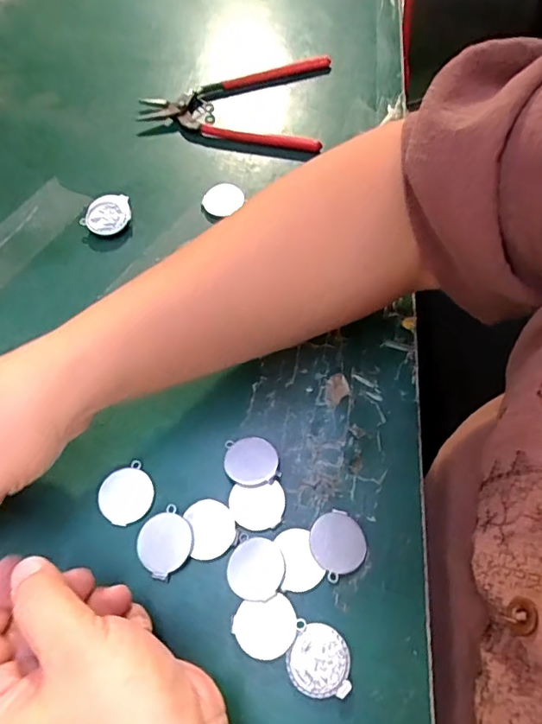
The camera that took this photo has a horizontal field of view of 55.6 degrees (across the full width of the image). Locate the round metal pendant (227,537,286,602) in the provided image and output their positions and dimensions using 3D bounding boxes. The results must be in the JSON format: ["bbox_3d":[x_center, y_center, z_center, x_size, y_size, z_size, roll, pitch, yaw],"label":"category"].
[{"bbox_3d":[-0.007,0.103,0.256,0.027,0.004,0.028,-1,62,1],"label":"round metal pendant"}]

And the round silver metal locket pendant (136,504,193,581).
[{"bbox_3d":[-0.054,0.093,0.265,0.029,0.004,0.028,-1,62,1],"label":"round silver metal locket pendant"}]

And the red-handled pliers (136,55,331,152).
[{"bbox_3d":[-0.027,-0.226,0.433,0.150,0.011,0.106,10,63,7],"label":"red-handled pliers"}]

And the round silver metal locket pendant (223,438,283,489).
[{"bbox_3d":[-0.011,0.055,0.284,0.028,0.007,0.029,-1,62,1],"label":"round silver metal locket pendant"}]

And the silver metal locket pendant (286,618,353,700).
[{"bbox_3d":[0.023,0.138,0.240,0.029,0.004,0.029,6,63,5],"label":"silver metal locket pendant"}]

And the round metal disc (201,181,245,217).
[{"bbox_3d":[-0.035,-0.120,0.378,0.030,0.007,0.027,-30,65,-13],"label":"round metal disc"}]

